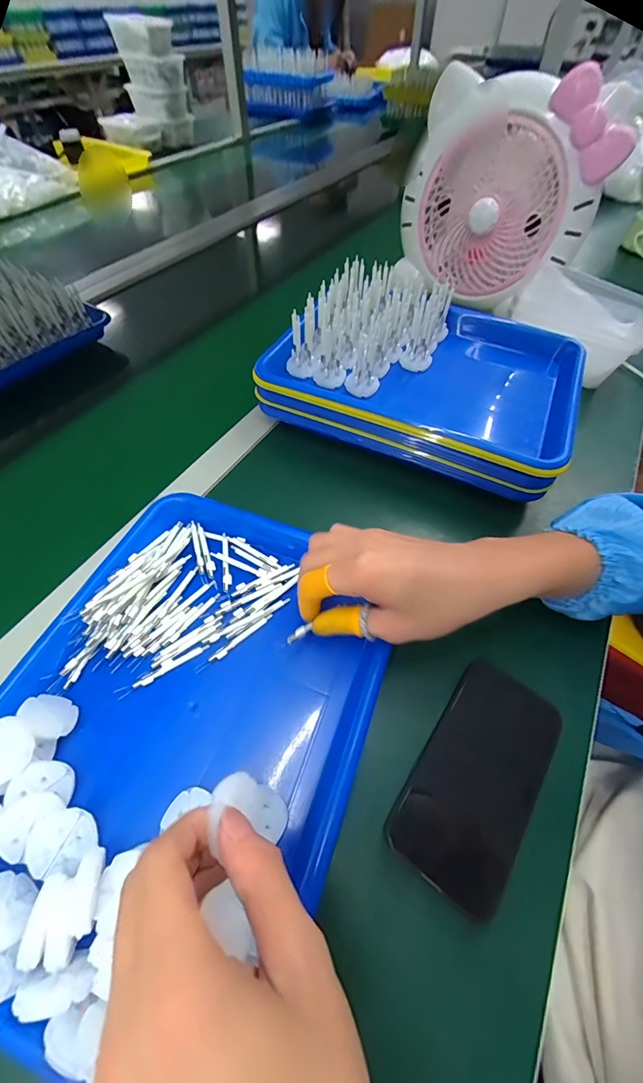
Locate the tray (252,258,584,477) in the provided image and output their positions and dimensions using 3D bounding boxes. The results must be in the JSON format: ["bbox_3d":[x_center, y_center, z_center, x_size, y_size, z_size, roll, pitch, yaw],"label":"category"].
[{"bbox_3d":[0.116,-0.200,0.440,0.315,0.081,0.227,21,58,13],"label":"tray"}]

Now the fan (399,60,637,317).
[{"bbox_3d":[0.228,-0.444,0.512,0.237,0.222,0.126,33,61,20],"label":"fan"}]

